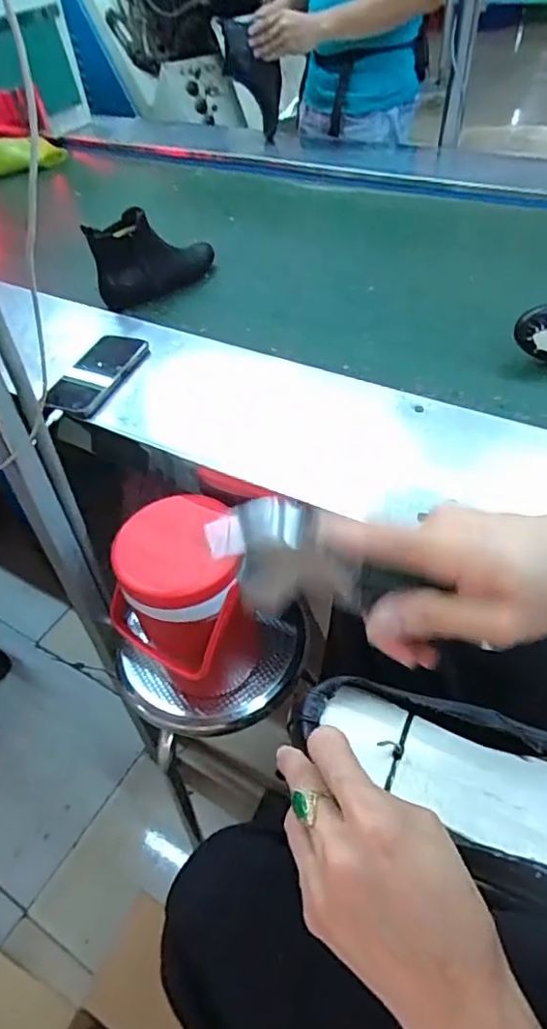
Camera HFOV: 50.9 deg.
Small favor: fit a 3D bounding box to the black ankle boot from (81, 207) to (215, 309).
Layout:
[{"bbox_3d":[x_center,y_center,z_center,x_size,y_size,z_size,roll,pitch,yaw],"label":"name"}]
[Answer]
[{"bbox_3d":[-0.204,-0.444,0.983,0.071,0.143,0.229,28,55,26],"label":"black ankle boot"}]

